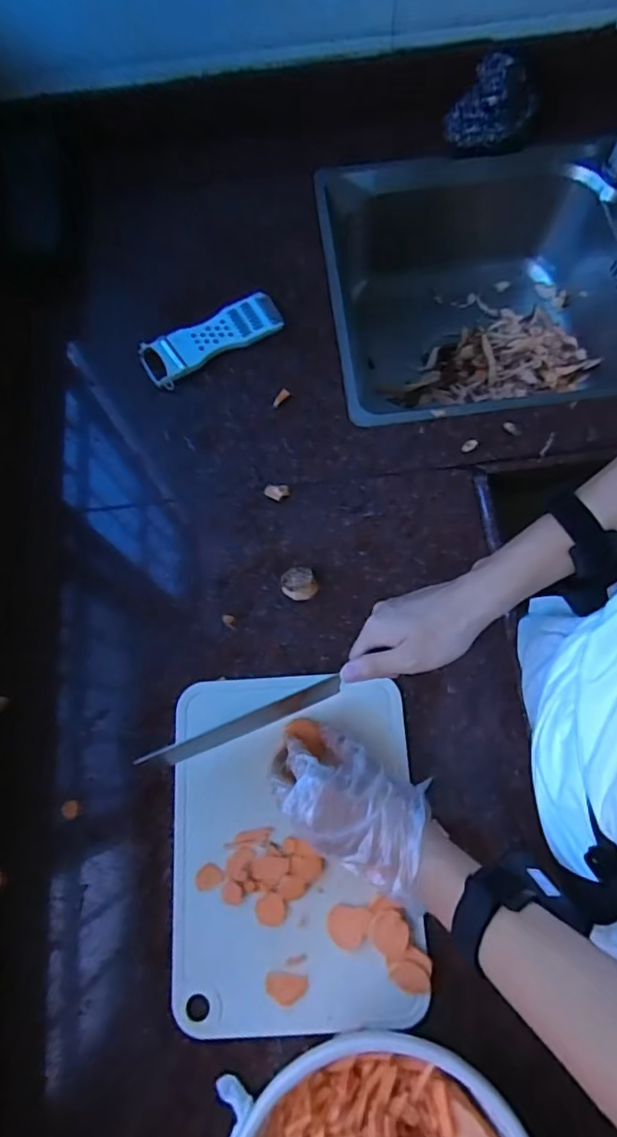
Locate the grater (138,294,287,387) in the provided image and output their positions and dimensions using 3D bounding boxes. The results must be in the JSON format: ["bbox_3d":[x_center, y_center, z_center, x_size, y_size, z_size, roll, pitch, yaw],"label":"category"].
[{"bbox_3d":[-0.113,-0.270,0.649,0.166,0.017,0.059,-28,75,-7],"label":"grater"}]

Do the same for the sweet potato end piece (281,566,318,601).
[{"bbox_3d":[-0.010,0.015,0.572,0.035,0.013,0.035,0,74,1],"label":"sweet potato end piece"}]

